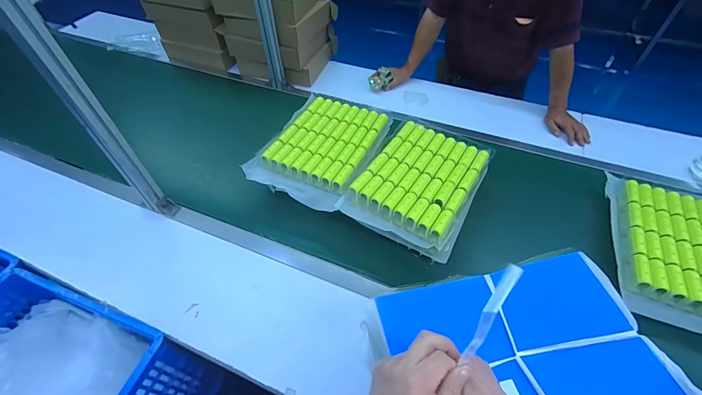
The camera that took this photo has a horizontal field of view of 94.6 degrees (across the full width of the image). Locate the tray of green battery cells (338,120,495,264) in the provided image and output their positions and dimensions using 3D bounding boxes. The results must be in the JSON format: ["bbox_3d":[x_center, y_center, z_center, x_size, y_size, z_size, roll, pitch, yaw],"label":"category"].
[{"bbox_3d":[0.188,-0.043,0.874,0.287,0.090,0.385,22,53,21],"label":"tray of green battery cells"}]

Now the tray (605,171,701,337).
[{"bbox_3d":[0.789,0.119,0.753,0.314,0.065,0.365,15,51,16],"label":"tray"}]

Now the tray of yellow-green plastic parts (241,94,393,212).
[{"bbox_3d":[-0.076,-0.165,0.964,0.291,0.050,0.433,20,52,19],"label":"tray of yellow-green plastic parts"}]

